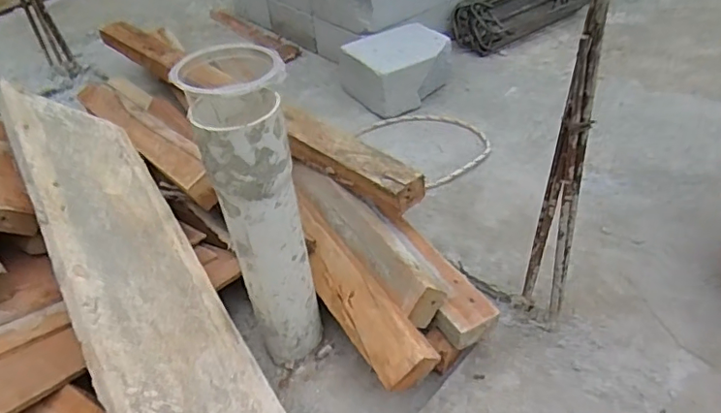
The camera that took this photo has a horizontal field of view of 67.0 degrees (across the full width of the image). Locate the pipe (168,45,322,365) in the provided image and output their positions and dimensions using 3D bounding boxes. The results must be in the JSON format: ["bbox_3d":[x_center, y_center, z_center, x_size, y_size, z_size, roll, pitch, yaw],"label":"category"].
[{"bbox_3d":[-0.104,0.025,0.597,0.082,0.390,0.089,-26,47,-22],"label":"pipe"}]

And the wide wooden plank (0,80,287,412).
[{"bbox_3d":[-0.286,0.040,0.662,0.191,0.017,0.626,16,26,-49],"label":"wide wooden plank"}]

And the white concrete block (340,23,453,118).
[{"bbox_3d":[0.084,-0.289,1.136,0.213,0.101,0.170,-24,44,-19],"label":"white concrete block"}]

